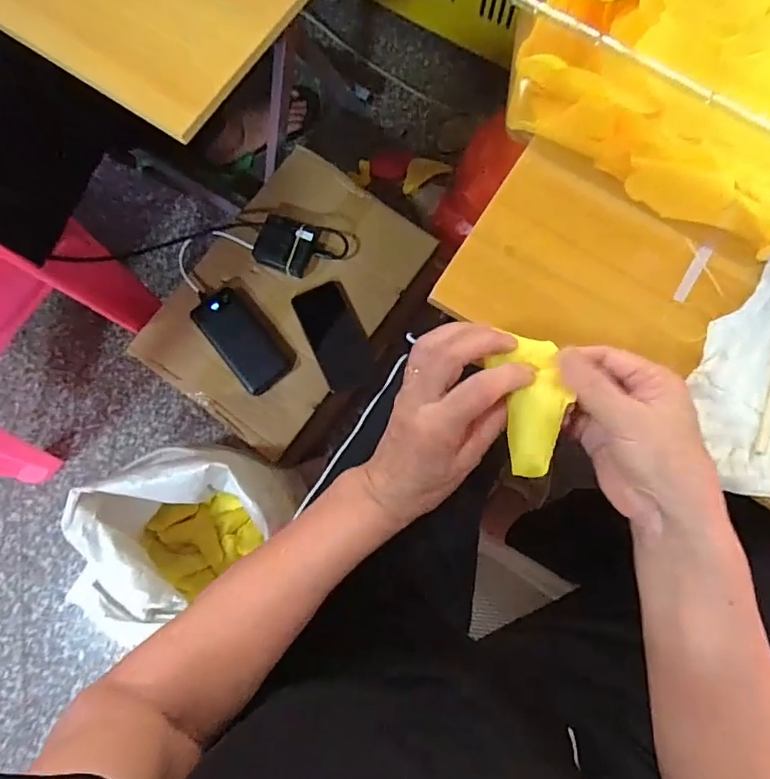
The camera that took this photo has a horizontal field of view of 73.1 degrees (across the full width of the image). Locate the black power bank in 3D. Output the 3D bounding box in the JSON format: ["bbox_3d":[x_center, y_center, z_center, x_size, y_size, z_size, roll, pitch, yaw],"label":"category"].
[{"bbox_3d":[-0.206,-0.075,0.750,0.083,0.018,0.155,-43,82,-8],"label":"black power bank"}]

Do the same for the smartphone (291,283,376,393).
[{"bbox_3d":[-0.074,-0.082,0.774,0.080,0.014,0.155,-25,80,-6],"label":"smartphone"}]

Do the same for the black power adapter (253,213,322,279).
[{"bbox_3d":[-0.147,-0.218,0.774,0.085,0.030,0.080,20,79,3],"label":"black power adapter"}]

